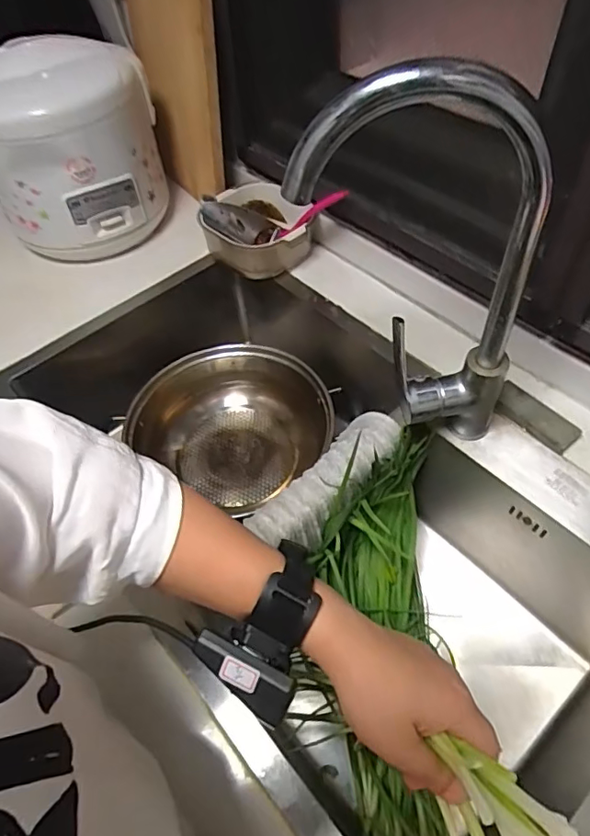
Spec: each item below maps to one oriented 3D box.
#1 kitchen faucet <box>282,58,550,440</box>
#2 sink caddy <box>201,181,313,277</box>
[{"bbox_3d":[0.103,-0.100,0.456,0.196,0.360,0.056,-5,53,2],"label":"kitchen faucet"},{"bbox_3d":[-0.056,-0.285,0.783,0.150,0.070,0.141,3,53,7],"label":"sink caddy"}]

